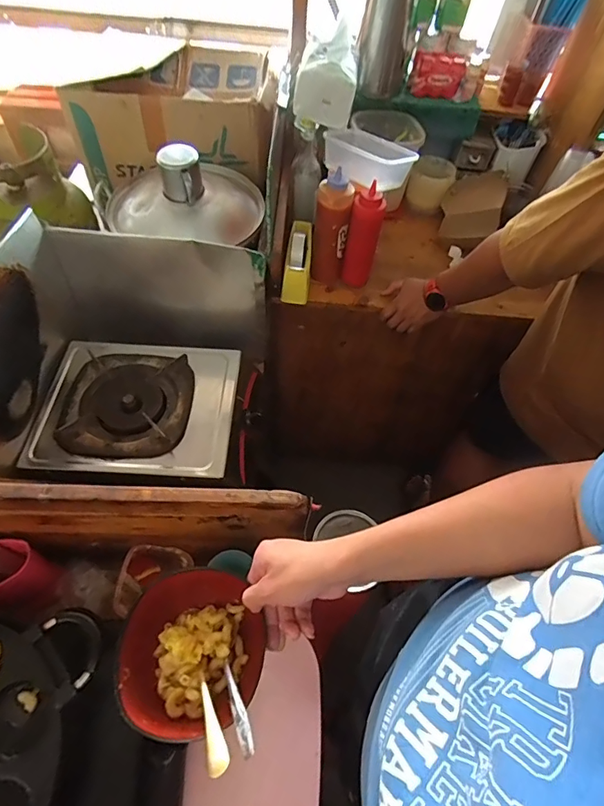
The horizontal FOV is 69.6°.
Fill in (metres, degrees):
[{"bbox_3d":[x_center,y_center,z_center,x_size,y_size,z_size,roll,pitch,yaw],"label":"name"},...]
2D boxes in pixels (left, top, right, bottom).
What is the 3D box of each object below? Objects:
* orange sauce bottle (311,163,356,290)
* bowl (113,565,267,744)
[{"bbox_3d":[0.060,-0.355,0.905,0.070,0.216,0.060,9,57,2],"label":"orange sauce bottle"},{"bbox_3d":[-0.118,0.262,0.466,0.151,0.057,0.149,2,57,-3],"label":"bowl"}]

